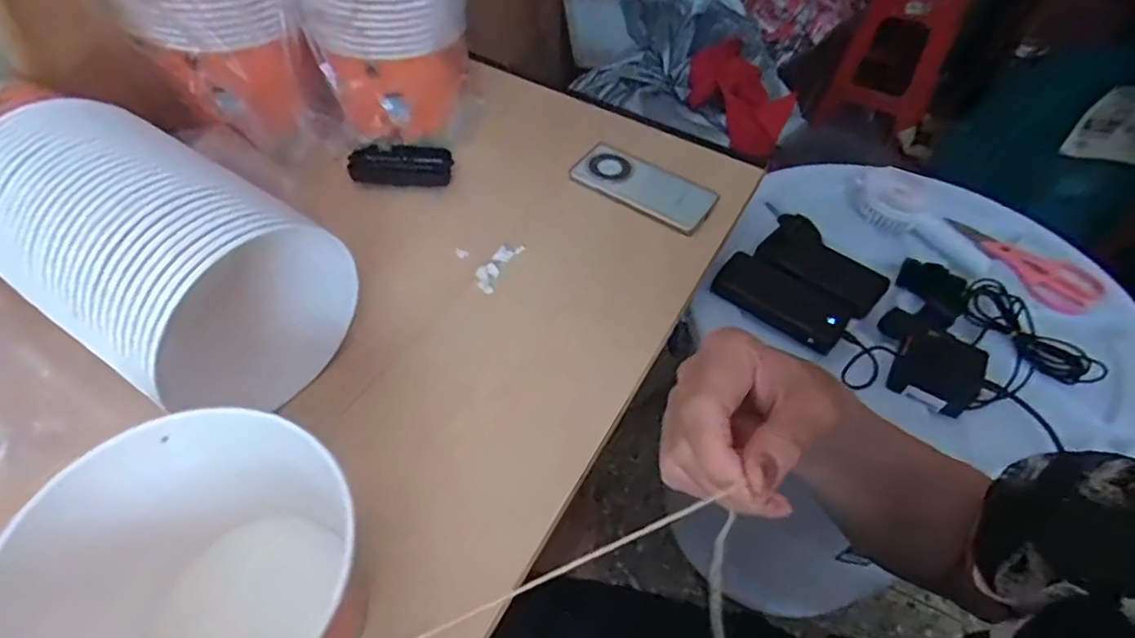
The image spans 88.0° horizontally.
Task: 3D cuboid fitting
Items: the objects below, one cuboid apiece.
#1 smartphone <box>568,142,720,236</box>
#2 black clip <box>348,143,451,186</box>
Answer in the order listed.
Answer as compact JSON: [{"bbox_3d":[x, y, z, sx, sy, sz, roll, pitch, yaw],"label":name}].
[{"bbox_3d":[0.090,-0.156,0.682,0.159,0.015,0.078,28,64,14],"label":"smartphone"},{"bbox_3d":[-0.188,-0.176,0.667,0.109,0.028,0.047,-2,50,-5],"label":"black clip"}]

